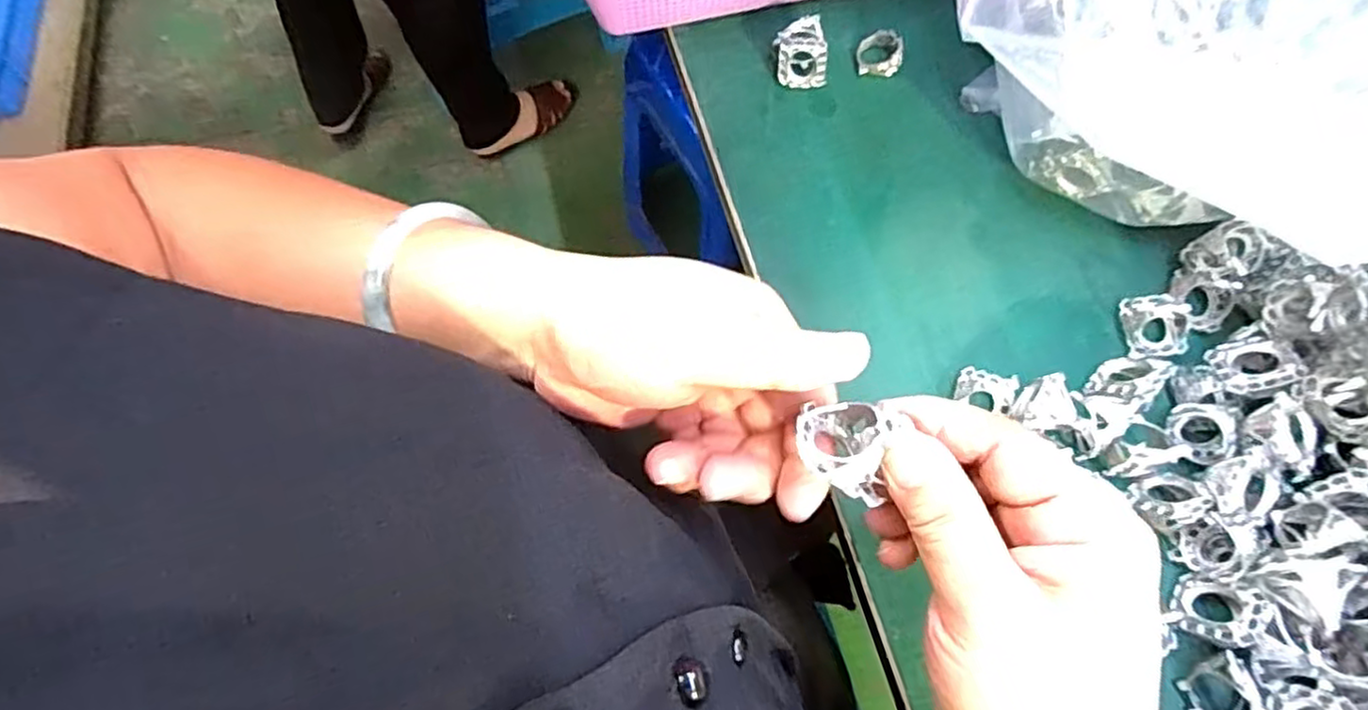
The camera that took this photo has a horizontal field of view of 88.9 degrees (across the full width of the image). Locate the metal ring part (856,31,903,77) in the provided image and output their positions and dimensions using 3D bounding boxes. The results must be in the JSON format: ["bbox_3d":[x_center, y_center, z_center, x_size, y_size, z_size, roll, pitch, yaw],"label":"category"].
[{"bbox_3d":[0.112,-0.174,0.400,0.025,0.014,0.025,9,70,5],"label":"metal ring part"}]

